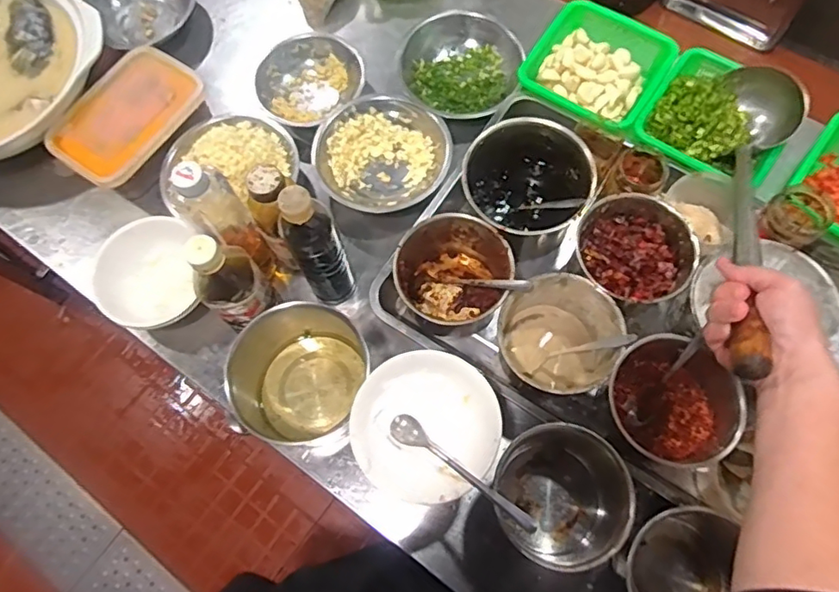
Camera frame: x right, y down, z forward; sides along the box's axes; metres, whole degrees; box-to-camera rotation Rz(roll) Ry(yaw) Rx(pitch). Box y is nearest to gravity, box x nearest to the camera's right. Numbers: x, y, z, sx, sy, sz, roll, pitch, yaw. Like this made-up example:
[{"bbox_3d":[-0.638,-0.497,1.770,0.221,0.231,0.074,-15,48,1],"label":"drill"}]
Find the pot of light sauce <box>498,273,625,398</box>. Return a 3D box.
[{"bbox_3d":[0.166,0.051,0.671,0.117,0.100,0.126,-1,70,3],"label":"pot of light sauce"}]

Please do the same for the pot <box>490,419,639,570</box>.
[{"bbox_3d":[0.153,0.216,0.608,0.123,0.115,0.134,-1,70,3],"label":"pot"}]

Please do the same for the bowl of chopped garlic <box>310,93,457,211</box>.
[{"bbox_3d":[-0.057,-0.200,0.784,0.167,0.067,0.179,-1,70,3],"label":"bowl of chopped garlic"}]

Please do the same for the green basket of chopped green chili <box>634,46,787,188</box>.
[{"bbox_3d":[0.392,-0.234,0.750,0.169,0.043,0.174,31,75,13],"label":"green basket of chopped green chili"}]

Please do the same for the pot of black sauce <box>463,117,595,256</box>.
[{"bbox_3d":[0.137,-0.140,0.719,0.142,0.108,0.143,-1,70,3],"label":"pot of black sauce"}]

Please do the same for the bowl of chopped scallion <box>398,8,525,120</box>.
[{"bbox_3d":[0.055,-0.330,0.824,0.174,0.065,0.146,23,73,10],"label":"bowl of chopped scallion"}]

